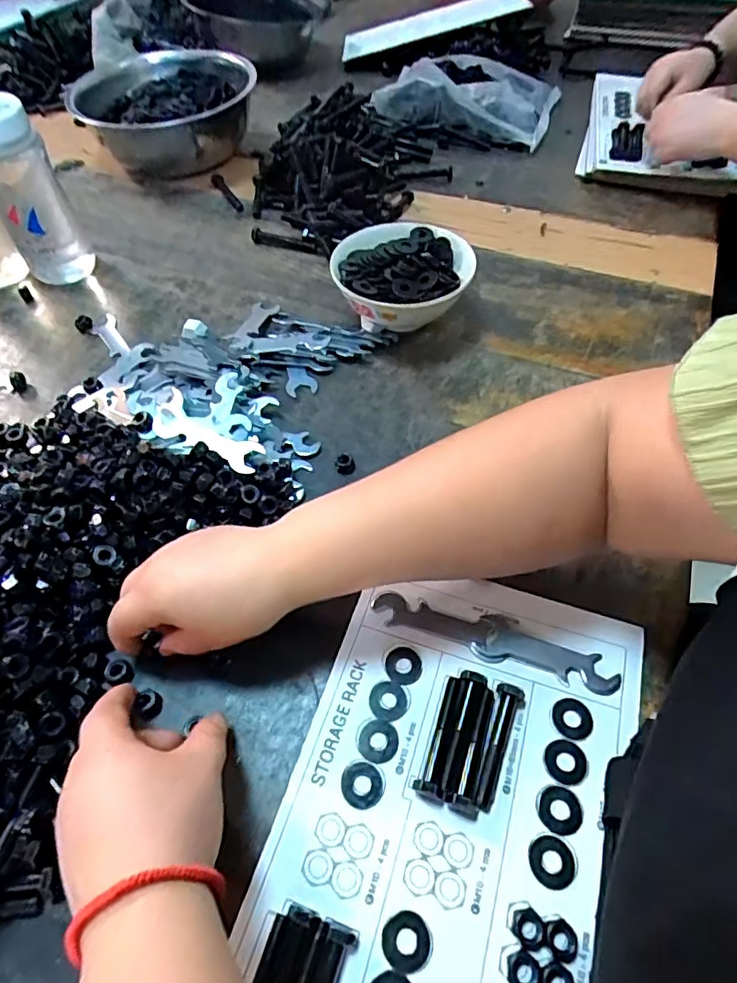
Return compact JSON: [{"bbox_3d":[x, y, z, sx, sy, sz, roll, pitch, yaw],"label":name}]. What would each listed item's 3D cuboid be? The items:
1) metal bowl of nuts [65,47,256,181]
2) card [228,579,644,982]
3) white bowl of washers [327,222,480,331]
[{"bbox_3d":[-0.280,-0.532,0.778,0.231,0.096,0.187,-36,61,-22],"label":"metal bowl of nuts"},{"bbox_3d":[0.043,0.194,0.307,0.187,0.018,0.318,15,56,12],"label":"card"},{"bbox_3d":[0.032,-0.208,0.561,0.135,0.065,0.134,0,54,0],"label":"white bowl of washers"}]

